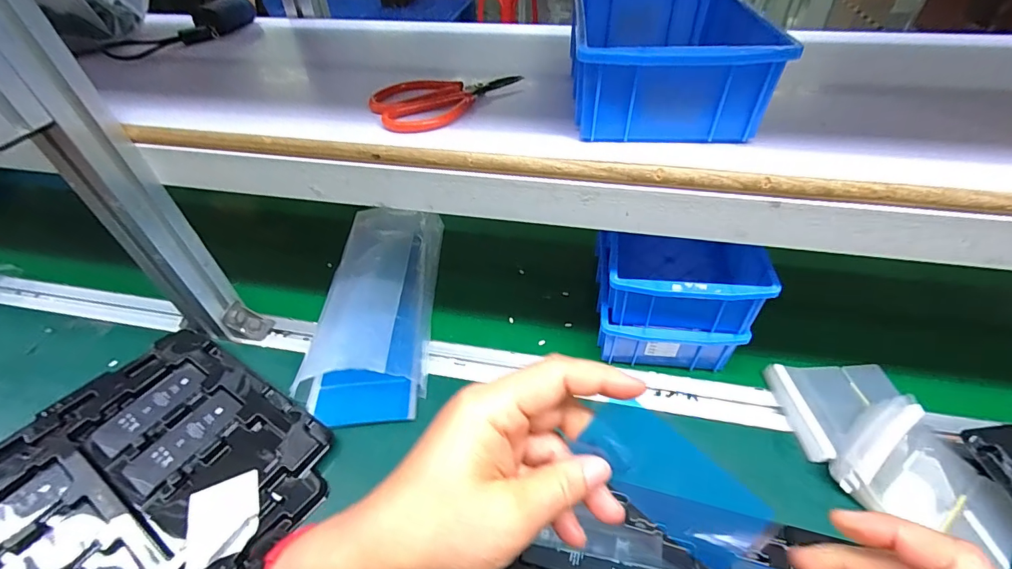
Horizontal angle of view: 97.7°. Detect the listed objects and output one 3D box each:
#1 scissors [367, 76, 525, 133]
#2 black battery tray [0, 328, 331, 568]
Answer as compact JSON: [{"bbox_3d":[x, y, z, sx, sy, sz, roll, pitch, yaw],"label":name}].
[{"bbox_3d":[-0.045,-0.153,0.365,0.126,0.017,0.055,-19,47,-16],"label":"scissors"},{"bbox_3d":[-0.320,0.173,0.359,0.270,0.019,0.266,24,50,24],"label":"black battery tray"}]

